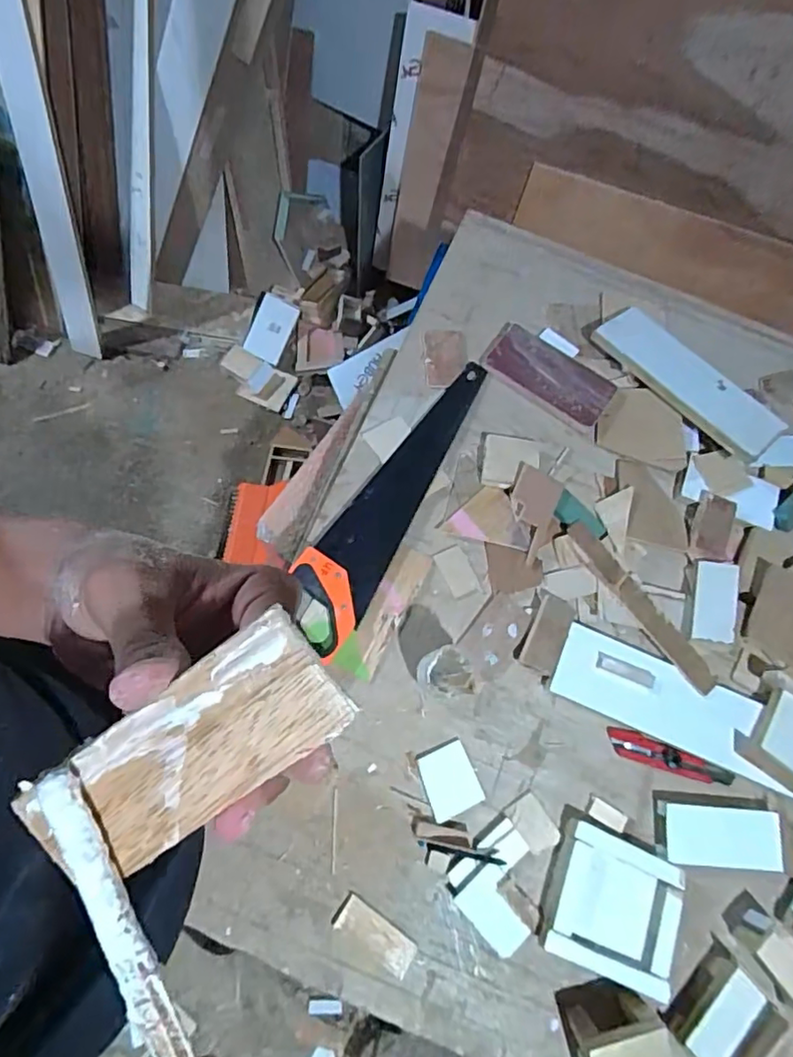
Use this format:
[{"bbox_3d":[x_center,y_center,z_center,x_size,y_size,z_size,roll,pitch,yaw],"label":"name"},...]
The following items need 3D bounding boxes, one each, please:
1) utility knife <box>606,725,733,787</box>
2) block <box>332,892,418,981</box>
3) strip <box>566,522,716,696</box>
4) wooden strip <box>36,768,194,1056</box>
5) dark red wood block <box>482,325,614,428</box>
[{"bbox_3d":[0.350,0.293,0.731,0.162,0.018,0.033,19,70,4],"label":"utility knife"},{"bbox_3d":[-0.025,0.461,0.649,0.095,0.004,0.039,35,72,10],"label":"block"},{"bbox_3d":[0.328,0.103,0.781,0.041,0.008,0.269,-36,75,-14],"label":"strip"},{"bbox_3d":[-0.074,0.109,0.154,0.009,0.006,0.093,-23,92,-10],"label":"wooden strip"},{"bbox_3d":[0.235,-0.239,0.892,0.198,0.016,0.090,34,72,9],"label":"dark red wood block"}]

